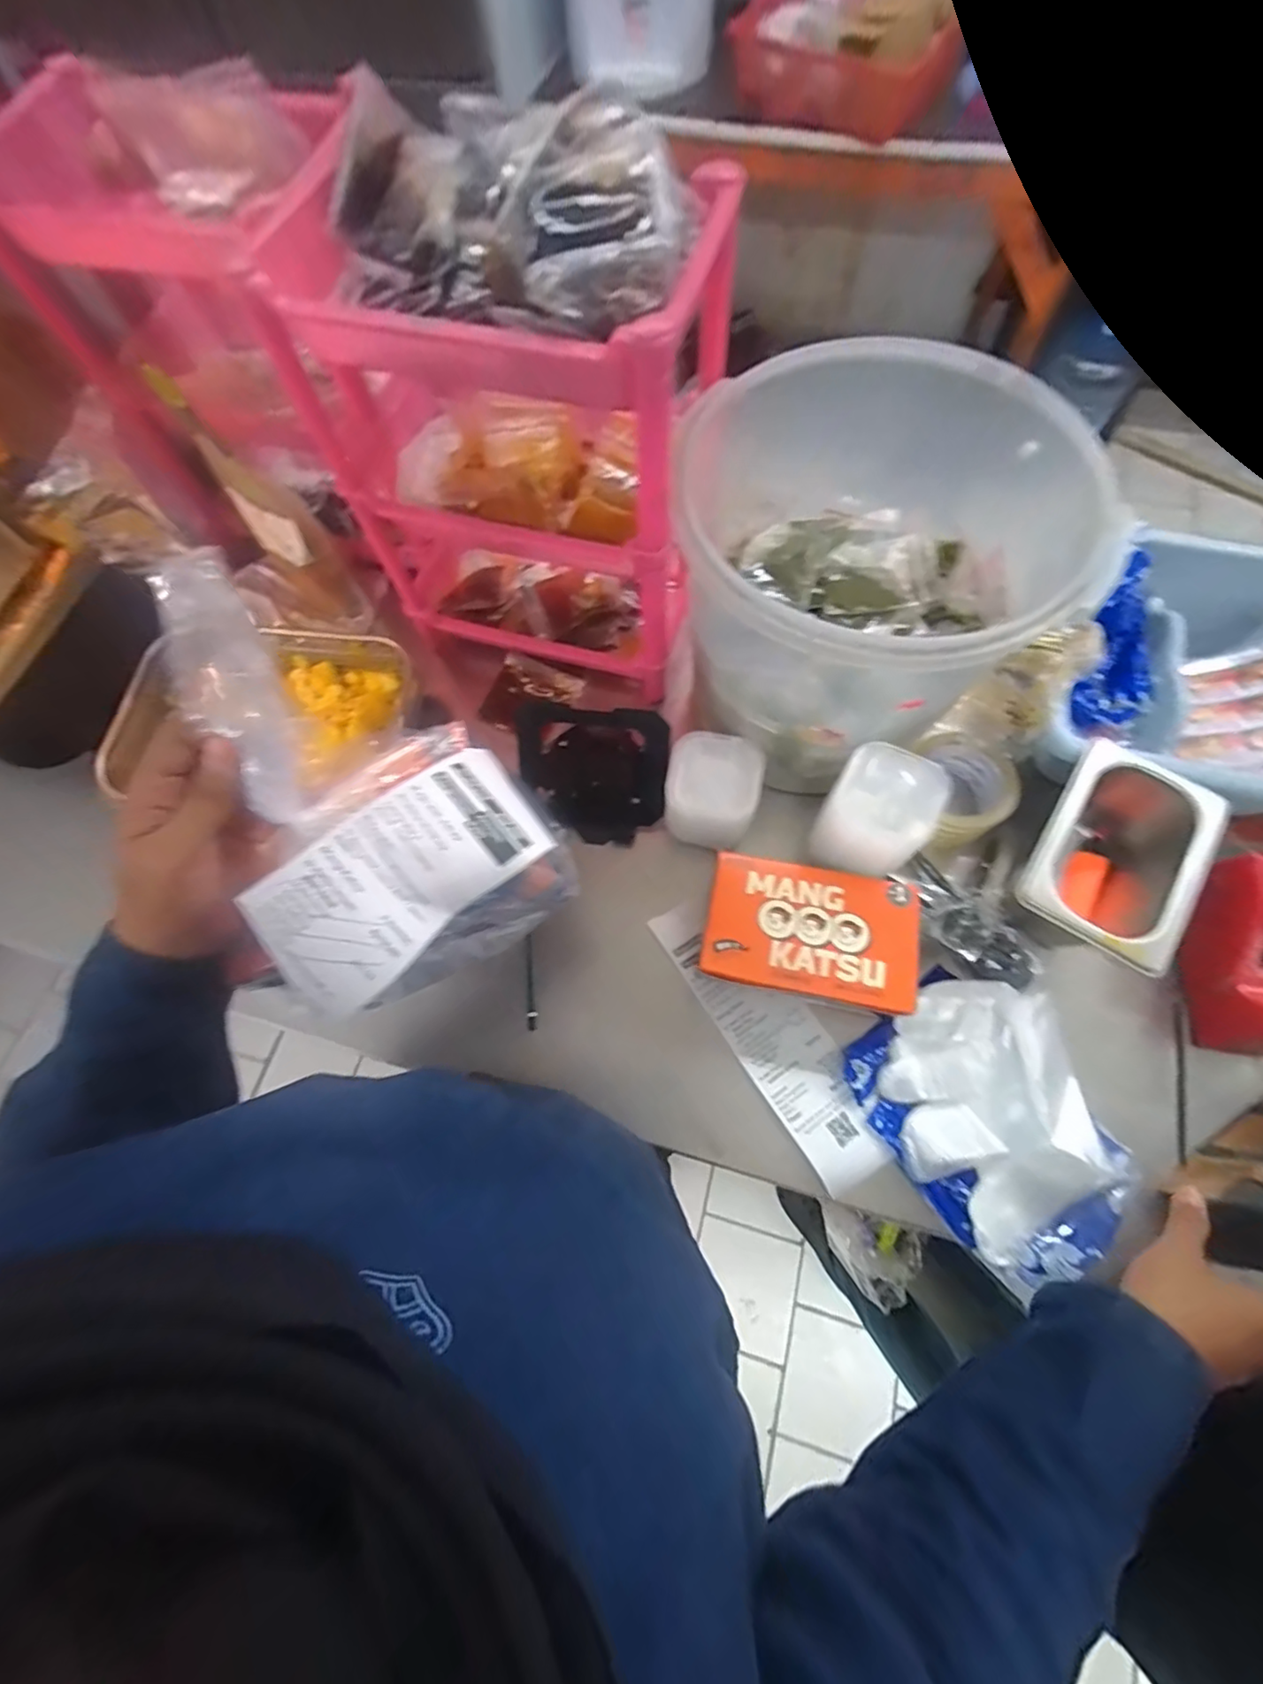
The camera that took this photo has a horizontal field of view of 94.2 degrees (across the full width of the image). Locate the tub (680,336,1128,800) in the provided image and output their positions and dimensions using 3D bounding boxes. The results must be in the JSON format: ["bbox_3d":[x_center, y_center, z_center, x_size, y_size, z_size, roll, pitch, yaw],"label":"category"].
[{"bbox_3d":[0.185,-0.214,0.513,0.276,0.230,0.292,-11,69,-2],"label":"tub"}]

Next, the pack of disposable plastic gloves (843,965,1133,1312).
[{"bbox_3d":[0.294,0.222,0.474,0.163,0.037,0.206,-36,72,-10],"label":"pack of disposable plastic gloves"}]

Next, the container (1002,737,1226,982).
[{"bbox_3d":[0.398,0.019,0.510,0.112,0.098,0.176,33,74,14],"label":"container"}]

